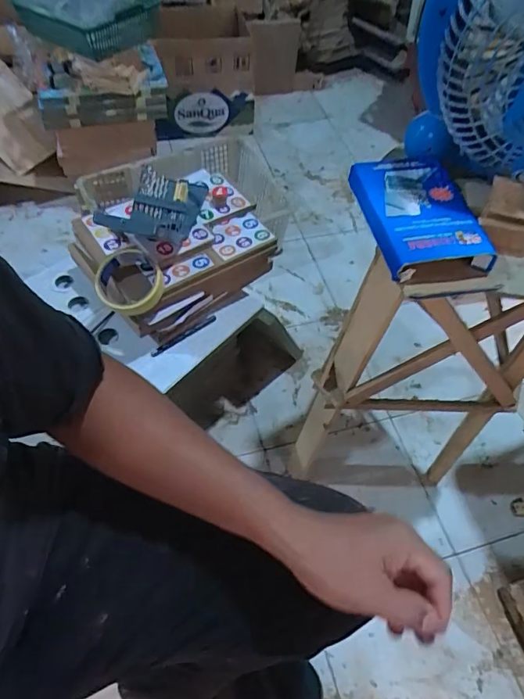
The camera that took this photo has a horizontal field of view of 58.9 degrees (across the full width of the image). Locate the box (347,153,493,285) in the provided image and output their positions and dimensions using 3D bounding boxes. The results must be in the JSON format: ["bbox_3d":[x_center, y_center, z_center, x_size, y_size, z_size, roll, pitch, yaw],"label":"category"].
[{"bbox_3d":[0.153,-0.134,0.459,0.097,0.029,0.152,-6,57,-8],"label":"box"}]

